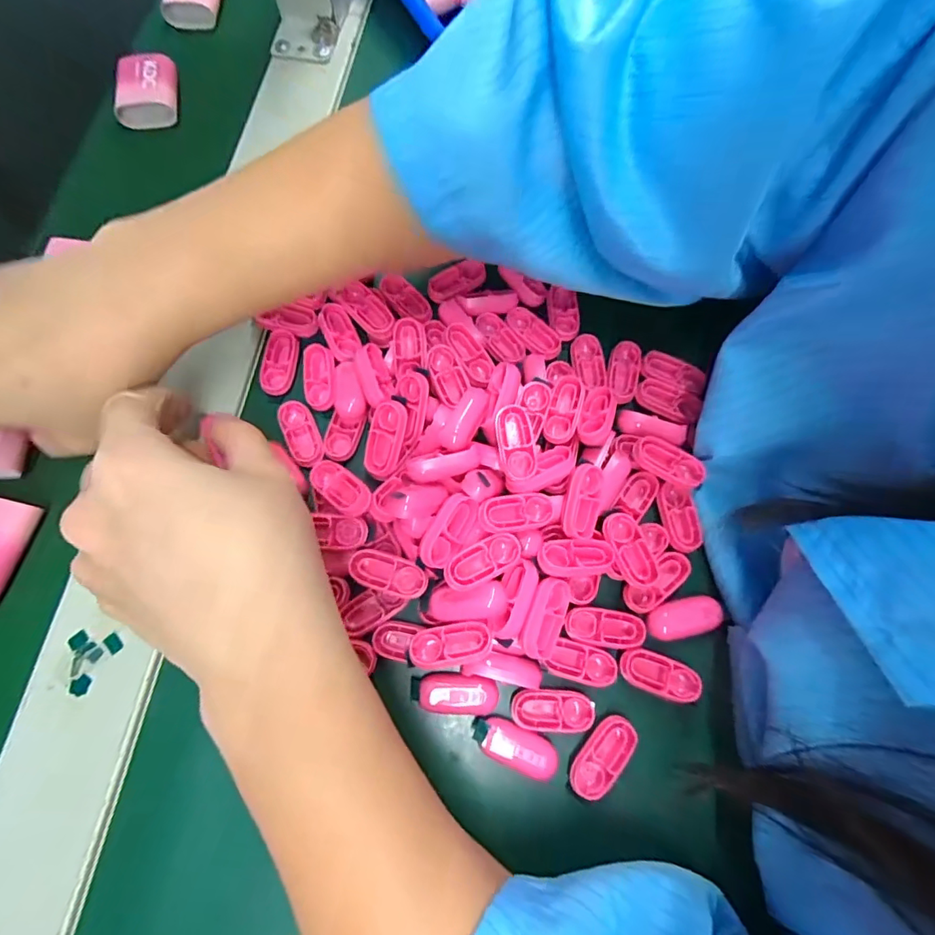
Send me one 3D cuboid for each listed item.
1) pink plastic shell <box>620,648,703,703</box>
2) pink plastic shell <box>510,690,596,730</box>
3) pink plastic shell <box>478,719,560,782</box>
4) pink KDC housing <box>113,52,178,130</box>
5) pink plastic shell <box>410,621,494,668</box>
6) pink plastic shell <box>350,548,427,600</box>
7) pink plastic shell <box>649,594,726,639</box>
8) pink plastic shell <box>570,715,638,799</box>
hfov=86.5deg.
[{"bbox_3d":[0.083,0.089,0.214,0.034,0.004,0.016,19,74,5],"label":"pink plastic shell"},{"bbox_3d":[0.037,0.102,0.211,0.034,0.009,0.015,1,74,-1],"label":"pink plastic shell"},{"bbox_3d":[0.022,0.115,0.202,0.031,0.006,0.015,21,74,5],"label":"pink plastic shell"},{"bbox_3d":[-0.200,-0.236,0.311,0.036,0.014,0.045,-4,74,-2],"label":"pink KDC housing"},{"bbox_3d":[-0.007,0.073,0.205,0.033,0.010,0.015,-9,74,-3],"label":"pink plastic shell"},{"bbox_3d":[-0.034,0.045,0.213,0.033,0.004,0.016,17,74,4],"label":"pink plastic shell"},{"bbox_3d":[0.097,0.066,0.221,0.032,0.006,0.015,-13,74,-4],"label":"pink plastic shell"},{"bbox_3d":[0.056,0.118,0.203,0.014,0.008,0.034,43,78,11],"label":"pink plastic shell"}]

